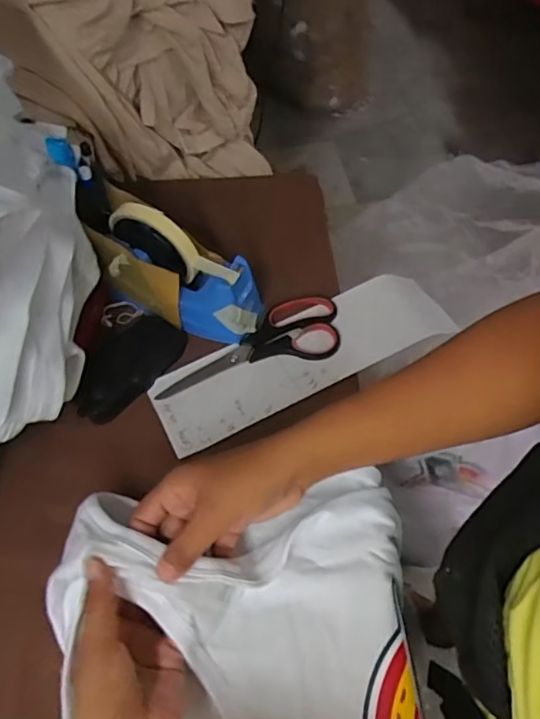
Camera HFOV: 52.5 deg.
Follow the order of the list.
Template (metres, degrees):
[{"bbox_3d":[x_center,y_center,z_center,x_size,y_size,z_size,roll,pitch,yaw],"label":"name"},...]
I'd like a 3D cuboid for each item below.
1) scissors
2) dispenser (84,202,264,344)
[{"bbox_3d":[-0.020,-0.017,0.516,0.175,0.009,0.068,-14,62,-6],"label":"scissors"},{"bbox_3d":[-0.084,-0.081,0.497,0.148,0.098,0.063,17,63,11],"label":"dispenser"}]

